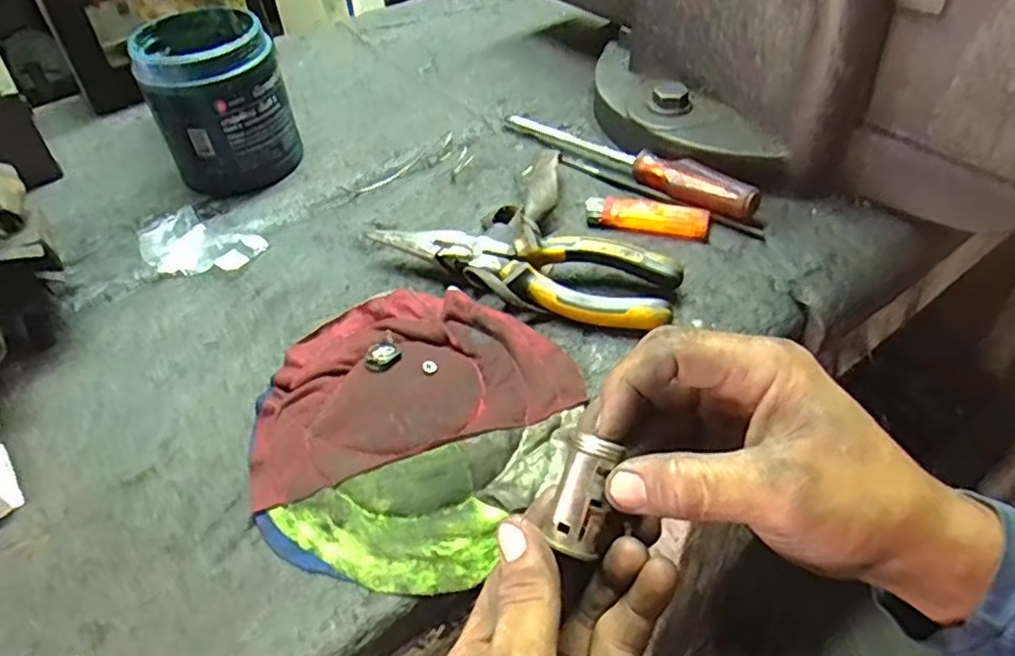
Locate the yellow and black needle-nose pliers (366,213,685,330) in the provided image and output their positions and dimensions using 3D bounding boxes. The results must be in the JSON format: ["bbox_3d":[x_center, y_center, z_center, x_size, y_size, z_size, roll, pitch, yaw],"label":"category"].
[{"bbox_3d":[0.011,-0.039,0.398,0.175,0.020,0.062,19,49,22],"label":"yellow and black needle-nose pliers"}]

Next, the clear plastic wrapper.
[{"bbox_3d":[-0.201,-0.058,0.436,0.066,0.020,0.051,13,47,17],"label":"clear plastic wrapper"}]

